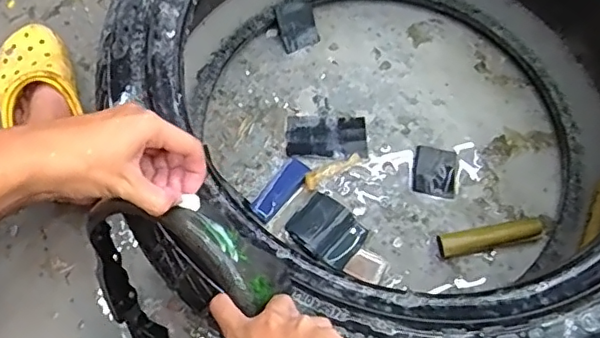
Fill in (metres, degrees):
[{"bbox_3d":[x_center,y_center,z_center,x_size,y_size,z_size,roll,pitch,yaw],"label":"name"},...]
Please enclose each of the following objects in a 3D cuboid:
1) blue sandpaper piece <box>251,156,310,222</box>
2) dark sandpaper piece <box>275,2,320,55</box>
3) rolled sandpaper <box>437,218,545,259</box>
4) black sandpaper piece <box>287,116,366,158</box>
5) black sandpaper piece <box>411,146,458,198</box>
[{"bbox_3d":[-0.026,0.028,0.769,0.035,0.006,0.097,39,75,3],"label":"blue sandpaper piece"},{"bbox_3d":[-0.004,-0.221,0.864,0.060,0.008,0.068,-24,103,-17],"label":"dark sandpaper piece"},{"bbox_3d":[0.257,0.089,0.752,0.146,0.022,0.034,-11,68,-6],"label":"rolled sandpaper"},{"bbox_3d":[0.038,-0.047,0.810,0.117,0.009,0.069,-1,67,-2],"label":"black sandpaper piece"},{"bbox_3d":[0.192,0.004,0.794,0.062,0.004,0.073,11,67,3],"label":"black sandpaper piece"}]

